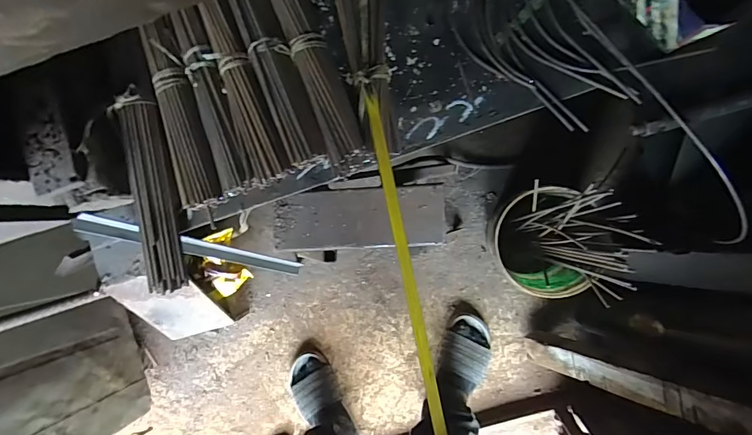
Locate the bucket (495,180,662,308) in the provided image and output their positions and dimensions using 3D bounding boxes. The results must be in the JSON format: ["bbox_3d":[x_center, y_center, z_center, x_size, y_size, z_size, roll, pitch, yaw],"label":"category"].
[{"bbox_3d":[0.349,0.047,0.804,0.219,0.236,0.200,13,94,8],"label":"bucket"}]

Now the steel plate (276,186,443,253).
[{"bbox_3d":[-0.030,0.002,0.683,0.278,0.014,0.096,-3,92,8],"label":"steel plate"}]

